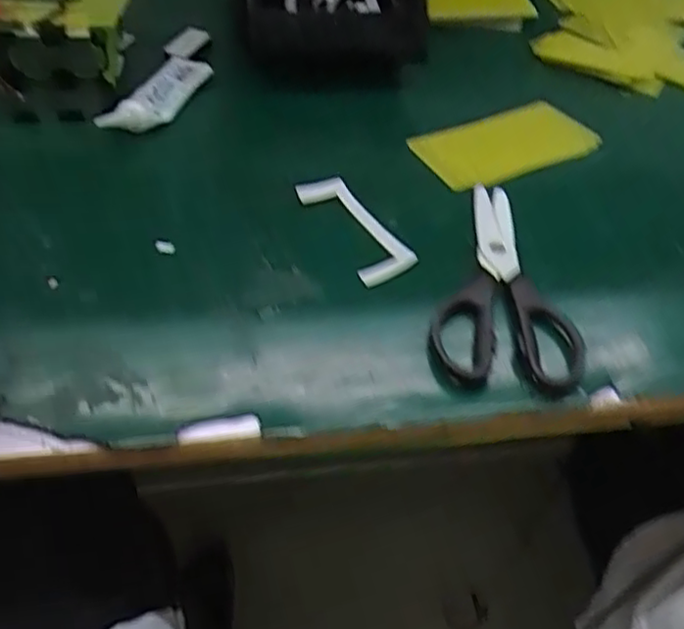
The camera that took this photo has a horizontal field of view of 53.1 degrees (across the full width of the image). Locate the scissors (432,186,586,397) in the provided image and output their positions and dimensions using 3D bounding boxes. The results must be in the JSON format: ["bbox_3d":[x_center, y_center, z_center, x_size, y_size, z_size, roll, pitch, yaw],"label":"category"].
[{"bbox_3d":[0.100,-0.030,0.446,0.083,0.020,0.188,5,47,-1],"label":"scissors"}]

